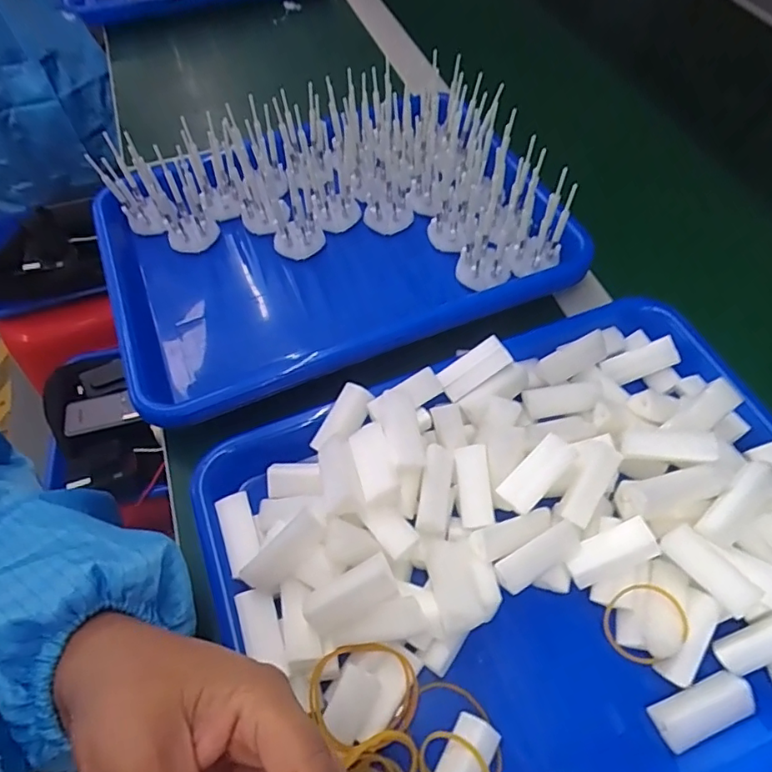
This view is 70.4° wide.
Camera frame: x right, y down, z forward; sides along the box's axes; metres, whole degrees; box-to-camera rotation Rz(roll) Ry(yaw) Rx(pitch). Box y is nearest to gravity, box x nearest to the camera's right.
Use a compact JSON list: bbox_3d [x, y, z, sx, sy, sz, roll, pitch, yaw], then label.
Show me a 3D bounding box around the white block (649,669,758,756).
[{"bbox_3d":[0.151,0.155,0.261,0.046,0.016,0.020,-19,58,-10],"label":"white block"}]

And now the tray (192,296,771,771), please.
[{"bbox_3d":[0.079,0.086,0.290,0.320,0.053,0.247,-21,59,-11],"label":"tray"}]

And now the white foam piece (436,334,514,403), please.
[{"bbox_3d":[0.054,-0.010,0.335,0.045,0.009,0.020,-35,61,0],"label":"white foam piece"}]

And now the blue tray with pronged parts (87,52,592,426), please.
[{"bbox_3d":[-0.044,-0.120,0.407,0.321,0.075,0.227,-21,59,-11],"label":"blue tray with pronged parts"}]

